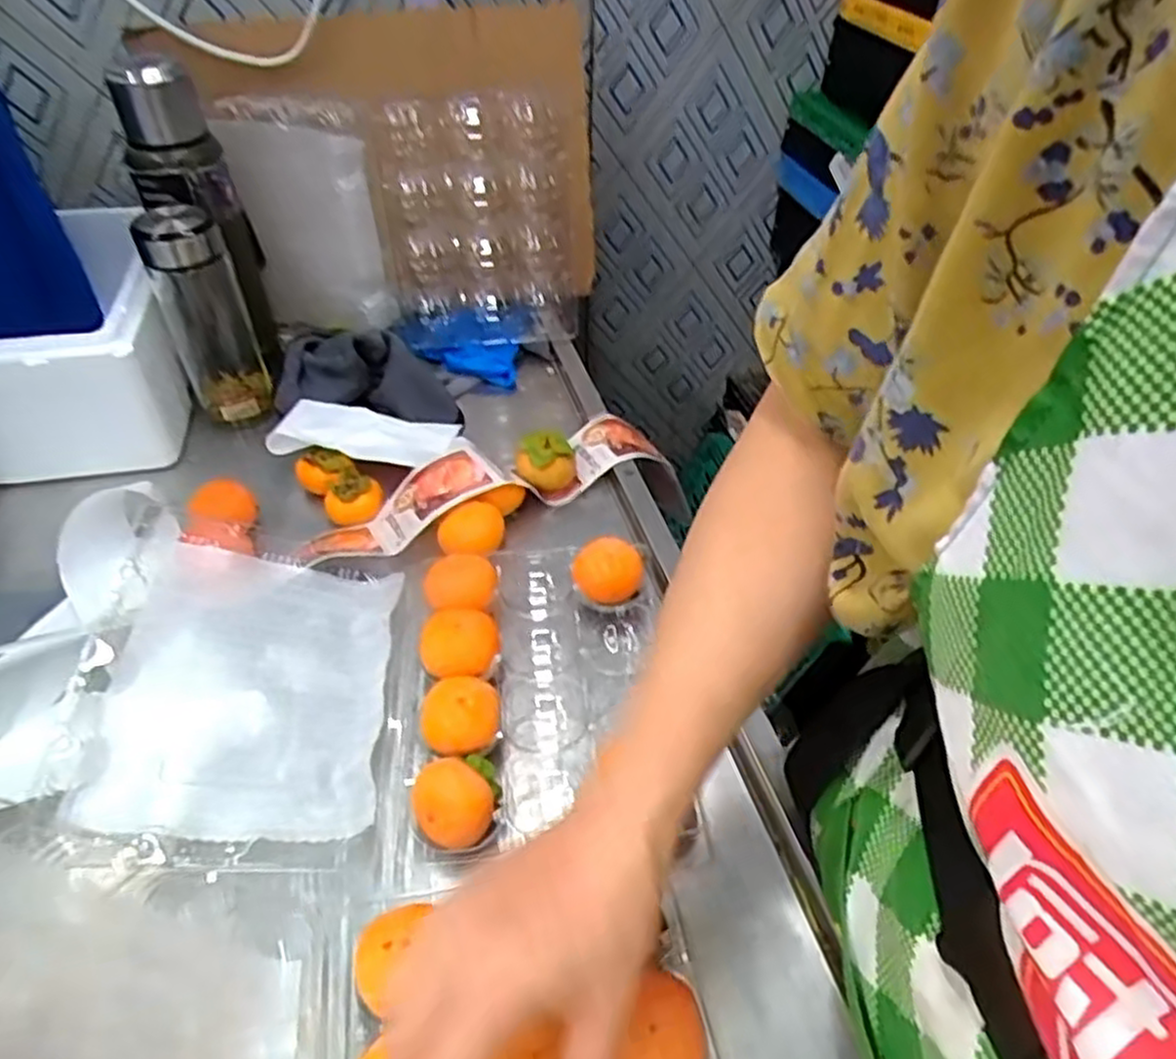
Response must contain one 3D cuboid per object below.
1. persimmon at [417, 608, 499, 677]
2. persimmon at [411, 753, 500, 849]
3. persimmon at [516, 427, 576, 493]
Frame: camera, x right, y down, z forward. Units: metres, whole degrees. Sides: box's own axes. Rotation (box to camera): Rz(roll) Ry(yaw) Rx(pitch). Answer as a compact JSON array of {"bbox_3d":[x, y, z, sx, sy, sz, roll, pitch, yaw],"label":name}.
[{"bbox_3d":[-0.085,0.081,0.506,0.050,0.037,0.052,0,44,-2],"label":"persimmon"},{"bbox_3d":[-0.074,0.154,0.431,0.049,0.043,0.052,-22,49,-23],"label":"persimmon"},{"bbox_3d":[-0.037,-0.053,0.646,0.051,0.046,0.050,-5,44,-7],"label":"persimmon"}]

